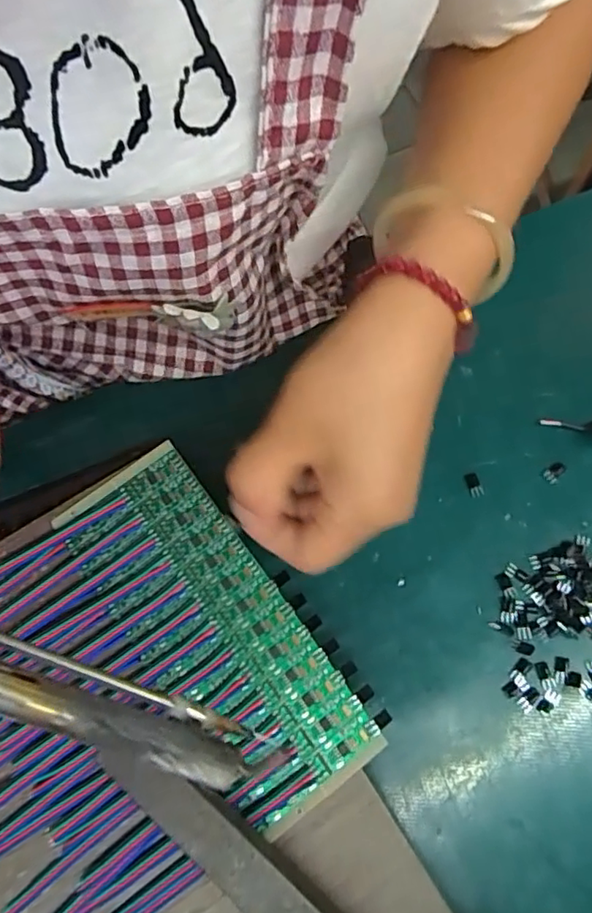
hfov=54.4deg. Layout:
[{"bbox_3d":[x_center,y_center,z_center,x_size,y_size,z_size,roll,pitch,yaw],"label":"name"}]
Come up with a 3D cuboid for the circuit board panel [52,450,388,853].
[{"bbox_3d":[-0.039,0.076,0.254,0.072,0.004,0.162,-35,78,-8],"label":"circuit board panel"}]

